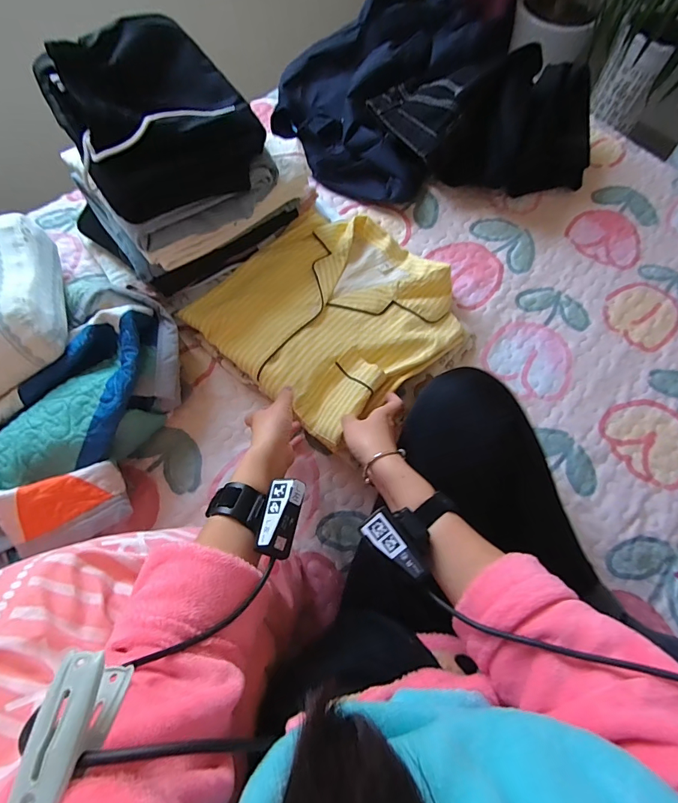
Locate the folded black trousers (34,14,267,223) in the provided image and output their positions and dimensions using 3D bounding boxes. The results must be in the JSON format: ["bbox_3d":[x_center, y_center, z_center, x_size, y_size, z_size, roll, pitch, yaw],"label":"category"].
[{"bbox_3d":[-0.235,-0.379,0.524,0.226,0.098,0.232,-30,72,-13],"label":"folded black trousers"}]

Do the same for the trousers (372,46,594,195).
[{"bbox_3d":[0.272,-0.515,0.746,0.415,0.170,0.195,8,68,1],"label":"trousers"}]

